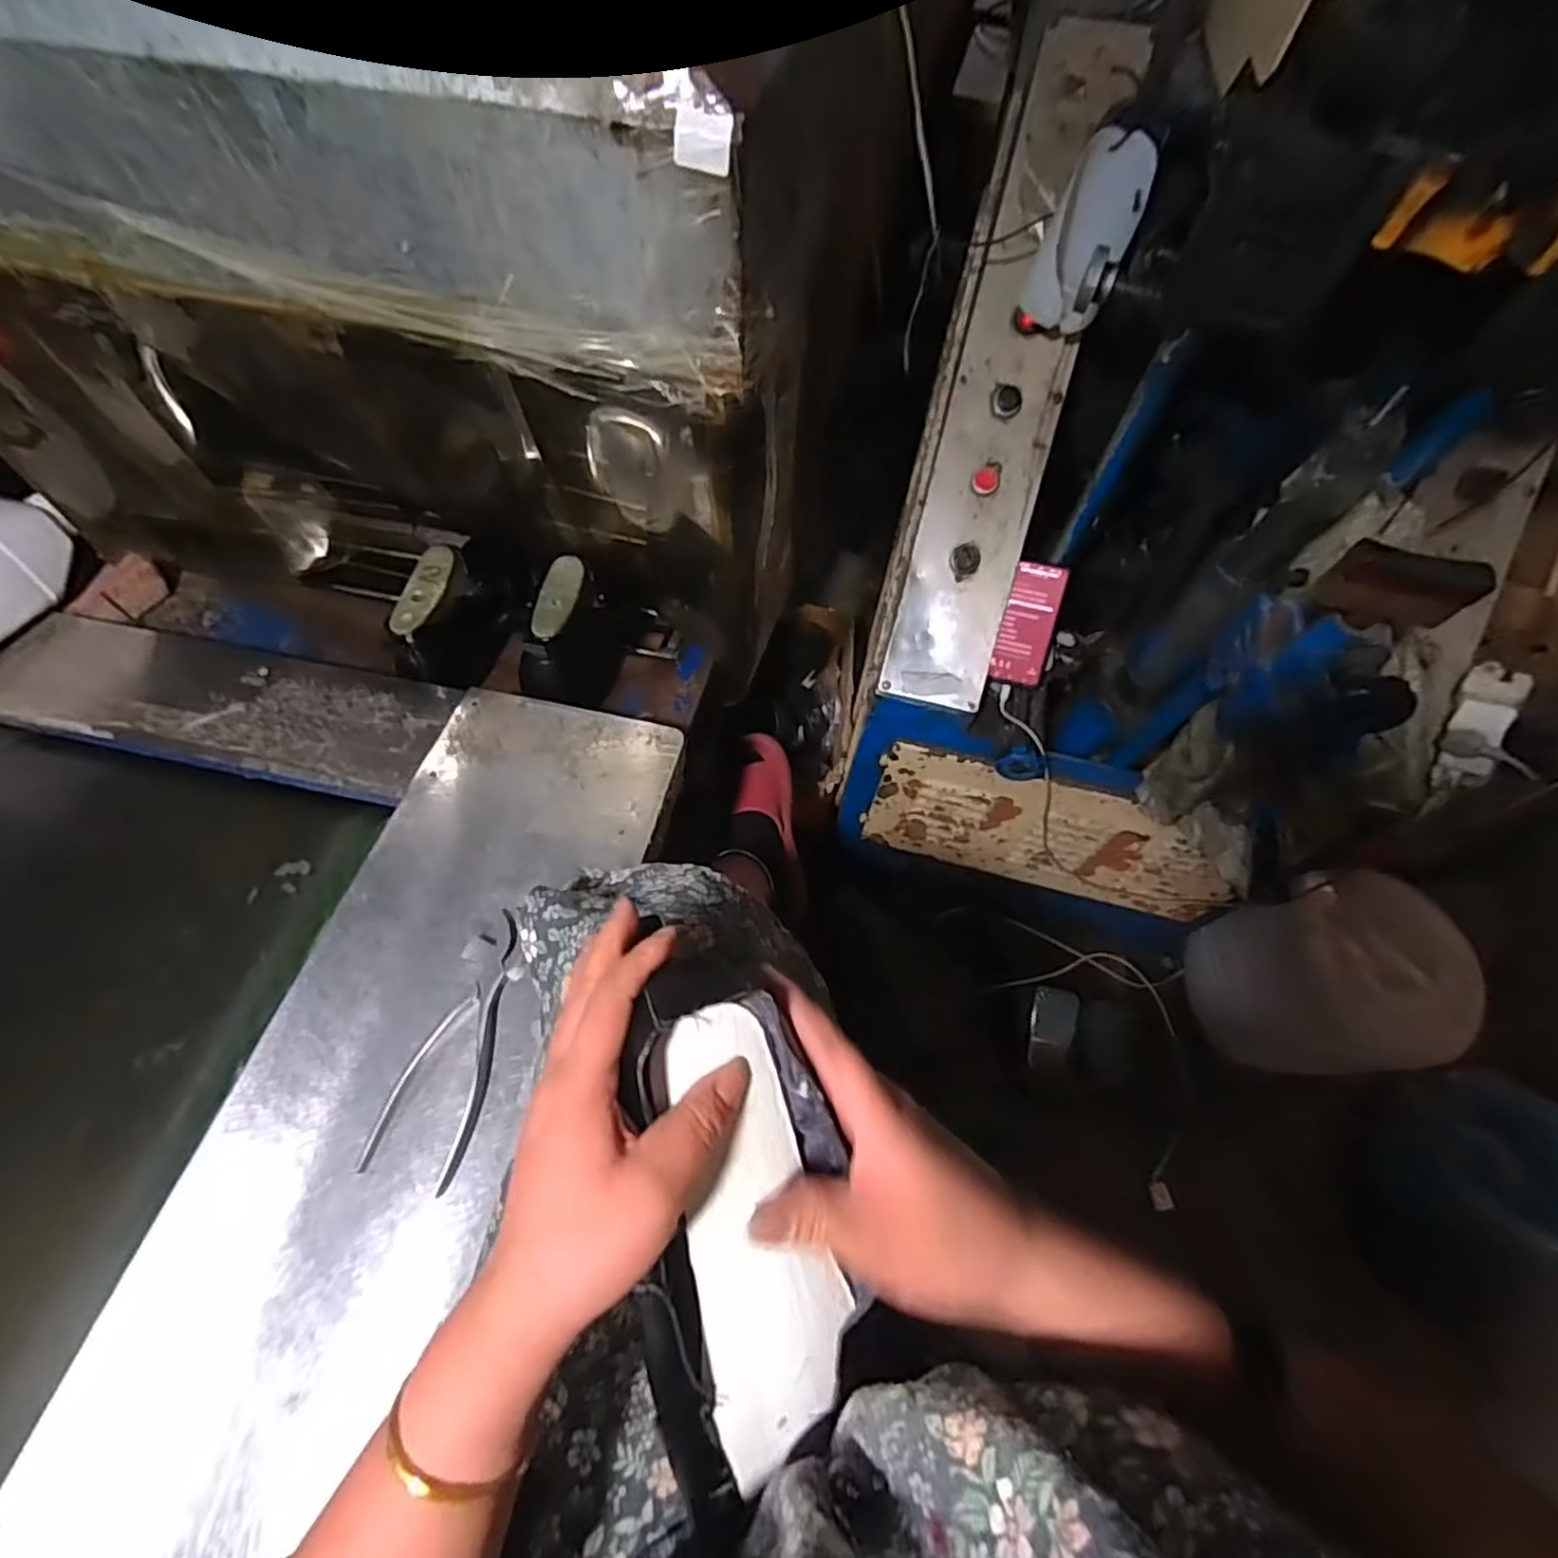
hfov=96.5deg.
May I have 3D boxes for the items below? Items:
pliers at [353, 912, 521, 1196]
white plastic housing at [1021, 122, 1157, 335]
[{"bbox_3d":[-0.233,0.192,0.516,0.067,0.008,0.186,14,61,4],"label":"pliers"},{"bbox_3d":[0.312,-0.548,0.699,0.077,0.161,0.044,25,32,10],"label":"white plastic housing"}]

